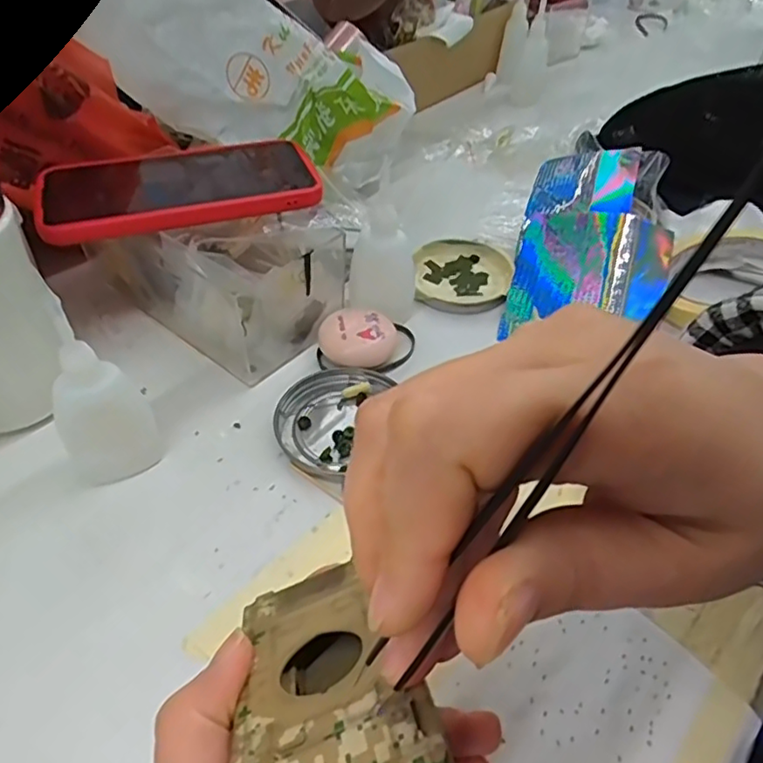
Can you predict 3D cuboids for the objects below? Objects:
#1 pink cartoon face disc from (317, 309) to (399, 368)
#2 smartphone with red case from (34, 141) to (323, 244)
[{"bbox_3d":[-0.015,-0.026,0.391,0.047,0.022,0.038,10,46,7],"label":"pink cartoon face disc"},{"bbox_3d":[-0.129,-0.129,0.397,0.164,0.012,0.093,-14,47,-15],"label":"smartphone with red case"}]

